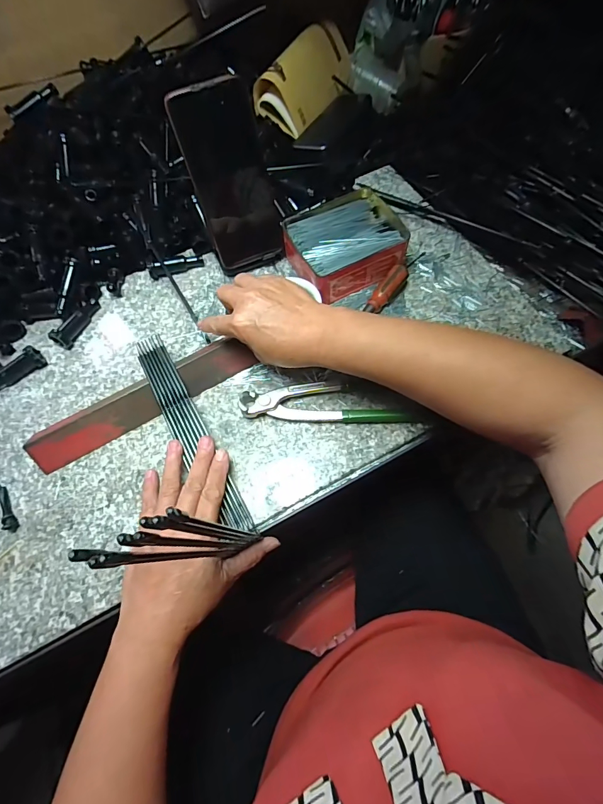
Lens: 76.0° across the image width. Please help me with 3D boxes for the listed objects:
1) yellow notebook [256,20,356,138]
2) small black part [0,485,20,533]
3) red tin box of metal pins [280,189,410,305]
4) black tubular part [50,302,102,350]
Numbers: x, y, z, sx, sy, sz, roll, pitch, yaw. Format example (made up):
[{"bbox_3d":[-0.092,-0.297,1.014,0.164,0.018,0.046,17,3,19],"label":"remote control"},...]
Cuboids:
[{"bbox_3d":[0.016,-0.437,0.510,0.058,0.060,0.209,26,69,14],"label":"yellow notebook"},{"bbox_3d":[-0.281,0.100,0.366,0.011,0.010,0.051,-33,68,-11],"label":"small black part"},{"bbox_3d":[0.051,-0.186,0.457,0.128,0.044,0.115,-24,66,-7],"label":"red tin box of metal pins"},{"bbox_3d":[-0.262,-0.093,0.449,0.020,0.018,0.066,20,68,12],"label":"black tubular part"}]

